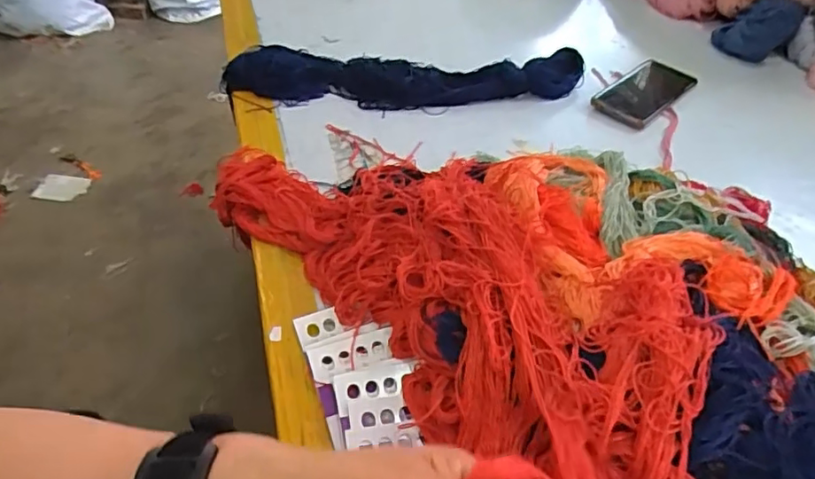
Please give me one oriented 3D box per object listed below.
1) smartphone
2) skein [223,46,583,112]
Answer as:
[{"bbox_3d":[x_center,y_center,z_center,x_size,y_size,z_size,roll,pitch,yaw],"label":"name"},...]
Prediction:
[{"bbox_3d":[0.309,-0.195,0.741,0.081,0.011,0.164,33,53,27],"label":"smartphone"},{"bbox_3d":[-0.001,-0.209,0.733,0.454,0.037,0.105,-2,45,-3],"label":"skein"}]

